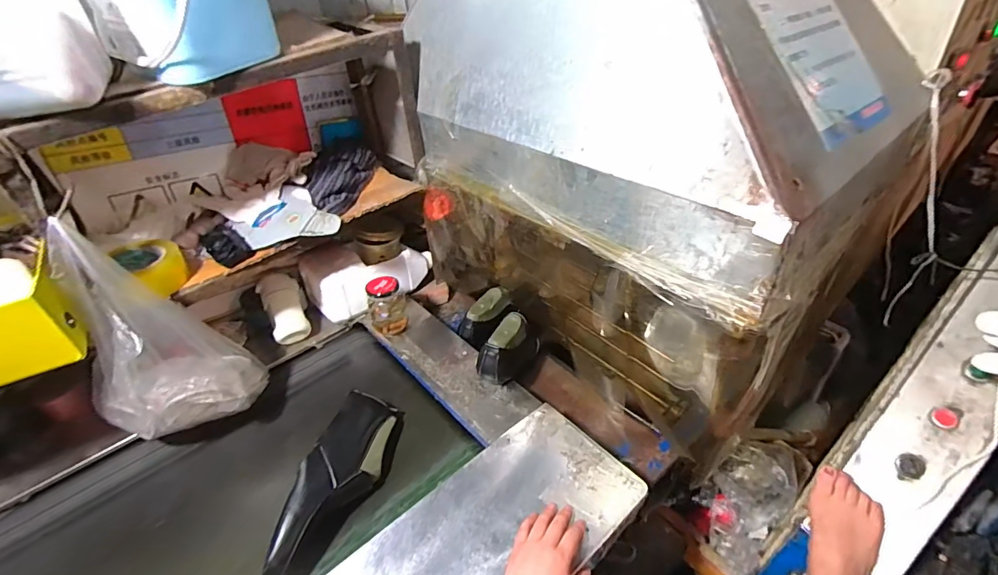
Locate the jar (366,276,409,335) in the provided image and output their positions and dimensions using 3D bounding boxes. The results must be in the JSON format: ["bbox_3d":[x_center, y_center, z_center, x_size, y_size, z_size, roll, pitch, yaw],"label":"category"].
[{"bbox_3d":[-0.246,0.041,0.984,0.079,0.113,0.061,-6,38,-3],"label":"jar"}]

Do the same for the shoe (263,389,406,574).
[{"bbox_3d":[-0.241,0.291,0.695,0.089,0.087,0.289,6,39,12],"label":"shoe"}]

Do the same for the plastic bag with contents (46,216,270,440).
[{"bbox_3d":[-0.541,0.079,0.693,0.183,0.338,0.206,20,44,27],"label":"plastic bag with contents"}]

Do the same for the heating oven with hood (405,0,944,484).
[{"bbox_3d":[0.231,-0.217,0.833,0.480,0.785,0.707,-30,45,-29],"label":"heating oven with hood"}]

